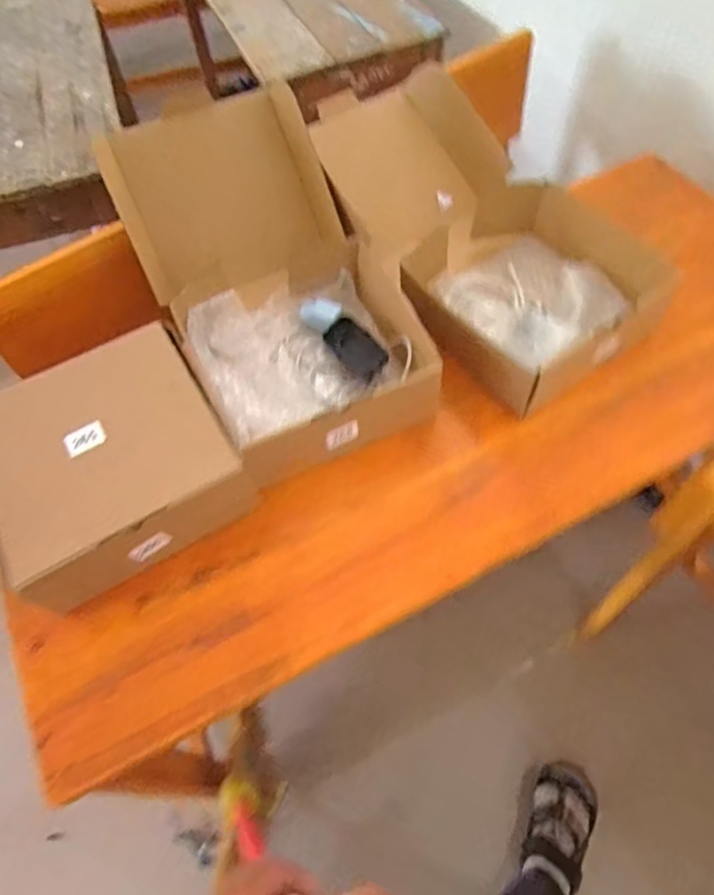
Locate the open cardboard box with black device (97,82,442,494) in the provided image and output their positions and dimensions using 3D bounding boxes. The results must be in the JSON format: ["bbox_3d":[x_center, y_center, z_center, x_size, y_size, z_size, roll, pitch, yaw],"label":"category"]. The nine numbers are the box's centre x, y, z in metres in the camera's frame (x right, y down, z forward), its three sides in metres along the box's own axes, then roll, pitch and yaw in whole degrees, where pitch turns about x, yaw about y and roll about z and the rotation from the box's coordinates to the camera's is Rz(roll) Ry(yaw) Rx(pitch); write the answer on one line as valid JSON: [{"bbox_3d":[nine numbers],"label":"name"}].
[{"bbox_3d":[-0.108,-0.207,0.787,0.288,0.181,0.454,-24,60,-10],"label":"open cardboard box with black device"}]

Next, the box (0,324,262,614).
[{"bbox_3d":[-0.288,0.019,0.690,0.255,0.127,0.259,-29,62,-13],"label":"box"}]

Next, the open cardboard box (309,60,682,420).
[{"bbox_3d":[0.162,-0.331,0.877,0.301,0.151,0.586,-30,62,-14],"label":"open cardboard box"}]

